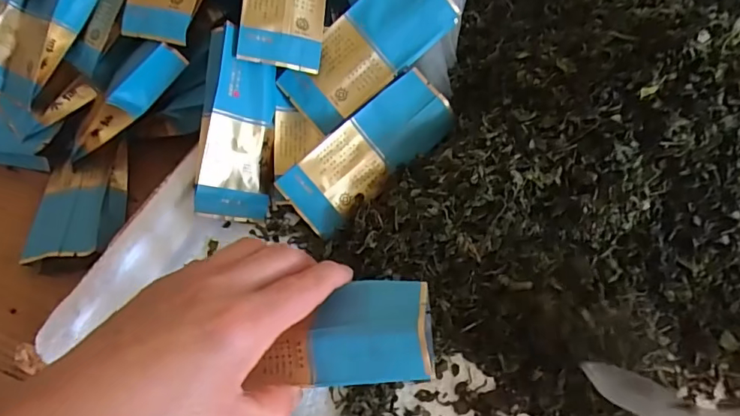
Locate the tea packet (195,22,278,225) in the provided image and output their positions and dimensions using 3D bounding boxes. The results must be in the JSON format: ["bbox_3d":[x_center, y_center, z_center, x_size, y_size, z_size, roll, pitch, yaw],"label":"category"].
[{"bbox_3d":[-0.085,-0.052,0.343,0.051,0.008,0.121,10,91,-39],"label":"tea packet"}]

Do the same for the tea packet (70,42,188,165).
[{"bbox_3d":[-0.183,-0.074,0.367,0.120,0.023,0.015,-37,63,17],"label":"tea packet"}]

